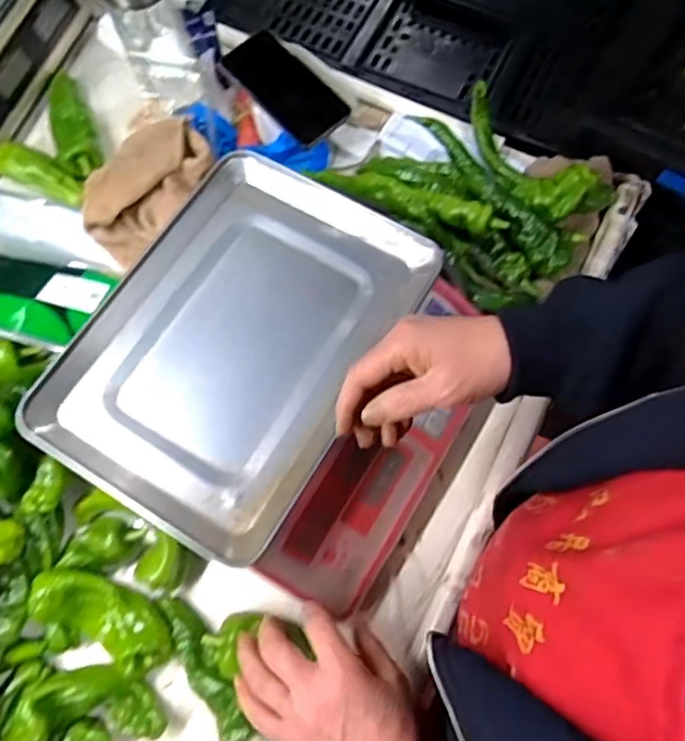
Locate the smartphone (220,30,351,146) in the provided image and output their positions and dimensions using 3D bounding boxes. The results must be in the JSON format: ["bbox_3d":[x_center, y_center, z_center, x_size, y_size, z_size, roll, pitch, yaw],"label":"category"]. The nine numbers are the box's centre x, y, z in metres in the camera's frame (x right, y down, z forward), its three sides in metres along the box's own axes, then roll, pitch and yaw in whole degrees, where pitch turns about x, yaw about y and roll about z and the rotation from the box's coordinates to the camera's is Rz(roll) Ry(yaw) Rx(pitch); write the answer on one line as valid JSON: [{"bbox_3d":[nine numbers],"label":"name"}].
[{"bbox_3d":[-0.060,-0.304,0.716,0.068,0.015,0.147,-42,74,-13],"label":"smartphone"}]

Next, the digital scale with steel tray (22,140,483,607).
[{"bbox_3d":[-0.055,0.001,0.604,0.312,0.101,0.320,28,72,11],"label":"digital scale with steel tray"}]

